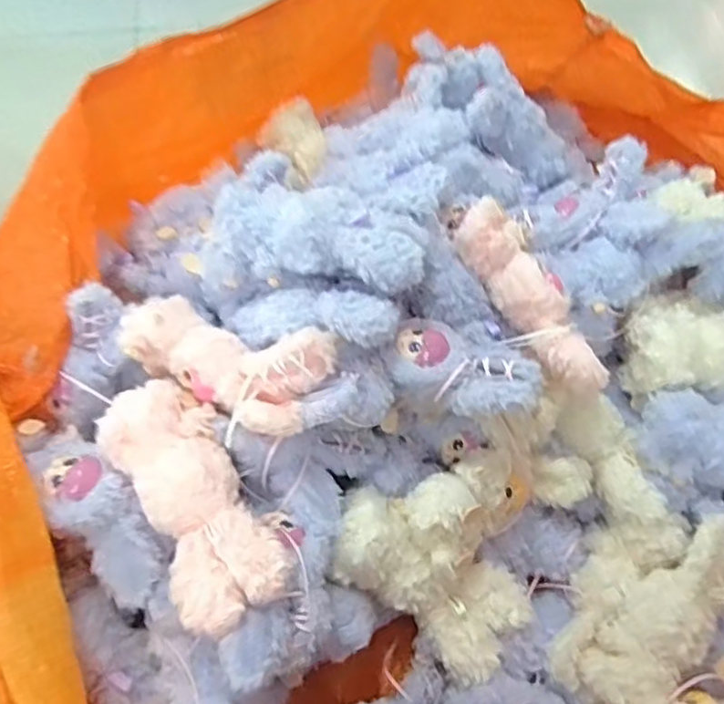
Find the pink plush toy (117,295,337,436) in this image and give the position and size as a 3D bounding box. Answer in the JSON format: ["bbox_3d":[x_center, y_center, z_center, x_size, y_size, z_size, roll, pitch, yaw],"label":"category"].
[{"bbox_3d":[-0.136,0.001,0.619,0.215,0.065,0.102,26,63,12],"label":"pink plush toy"}]

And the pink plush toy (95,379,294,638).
[{"bbox_3d":[-0.158,0.135,0.584,0.106,0.063,0.233,-26,65,-16],"label":"pink plush toy"}]

